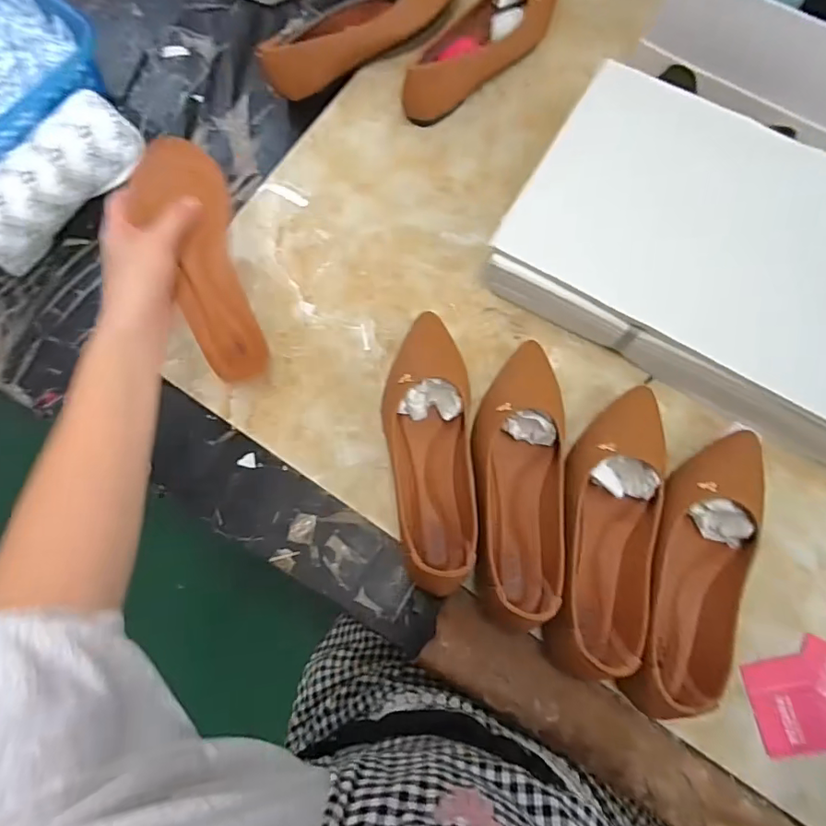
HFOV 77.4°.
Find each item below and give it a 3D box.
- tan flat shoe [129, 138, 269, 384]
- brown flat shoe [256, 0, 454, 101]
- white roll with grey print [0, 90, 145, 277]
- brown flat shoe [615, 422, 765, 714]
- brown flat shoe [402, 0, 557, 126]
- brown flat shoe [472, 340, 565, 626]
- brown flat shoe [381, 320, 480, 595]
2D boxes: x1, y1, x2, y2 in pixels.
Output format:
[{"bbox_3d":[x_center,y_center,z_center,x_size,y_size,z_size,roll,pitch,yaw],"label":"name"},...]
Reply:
[{"bbox_3d":[-0.181,-0.131,0.446,0.067,0.049,0.210,-17,94,-4],"label":"tan flat shoe"},{"bbox_3d":[-0.053,-0.453,0.600,0.264,0.052,0.070,-29,78,-6],"label":"brown flat shoe"},{"bbox_3d":[-0.391,-0.251,0.557,0.203,0.067,0.089,-43,80,-9],"label":"white roll with grey print"},{"bbox_3d":[0.257,0.133,0.445,0.098,0.067,0.251,20,77,5],"label":"brown flat shoe"},{"bbox_3d":[0.077,-0.431,0.589,0.250,0.061,0.079,-40,79,-8],"label":"brown flat shoe"},{"bbox_3d":[0.098,0.056,0.470,0.080,0.067,0.251,5,77,2],"label":"brown flat shoe"},{"bbox_3d":[0.016,0.032,0.490,0.080,0.042,0.252,-2,76,0],"label":"brown flat shoe"}]

